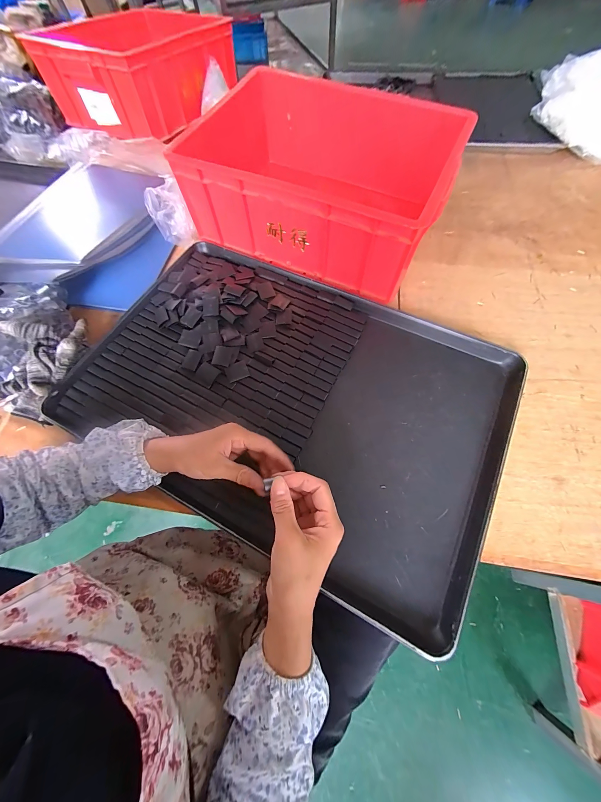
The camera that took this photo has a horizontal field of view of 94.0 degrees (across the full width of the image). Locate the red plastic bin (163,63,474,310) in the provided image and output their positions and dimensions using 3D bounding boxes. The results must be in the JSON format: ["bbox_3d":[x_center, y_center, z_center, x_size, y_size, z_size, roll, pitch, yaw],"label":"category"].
[{"bbox_3d":[0.027,-0.390,0.497,0.411,0.136,0.306,21,69,10],"label":"red plastic bin"}]

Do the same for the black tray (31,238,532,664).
[{"bbox_3d":[-0.020,-0.027,0.409,0.597,0.024,0.402,26,70,11],"label":"black tray"}]

